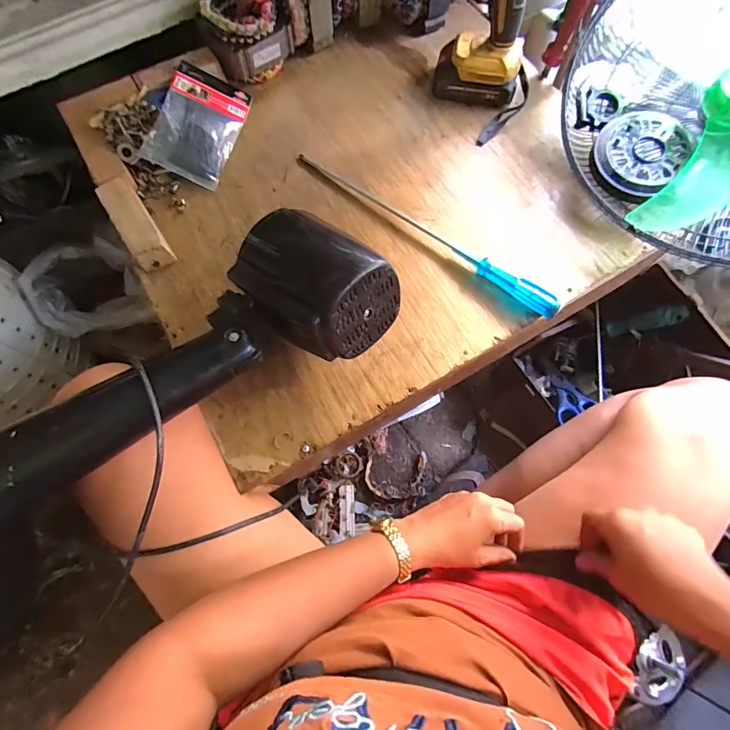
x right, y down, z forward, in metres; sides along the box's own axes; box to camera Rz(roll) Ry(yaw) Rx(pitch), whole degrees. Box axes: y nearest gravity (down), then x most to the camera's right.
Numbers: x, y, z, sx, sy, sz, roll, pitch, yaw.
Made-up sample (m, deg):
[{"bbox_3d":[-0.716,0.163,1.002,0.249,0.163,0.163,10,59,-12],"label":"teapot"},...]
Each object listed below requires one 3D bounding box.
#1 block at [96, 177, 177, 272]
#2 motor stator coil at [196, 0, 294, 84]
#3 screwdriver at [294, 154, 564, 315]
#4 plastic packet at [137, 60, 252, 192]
[{"bbox_3d":[-0.287,-0.176,0.500,0.043,0.040,0.121,-34,75,-9],"label":"block"},{"bbox_3d":[-0.168,-0.475,0.567,0.109,0.092,0.102,-37,76,-10],"label":"motor stator coil"},{"bbox_3d":[0.066,-0.173,0.496,0.386,0.031,0.024,36,76,11],"label":"screwdriver"},{"bbox_3d":[-0.229,-0.331,0.554,0.100,0.021,0.167,20,72,-17],"label":"plastic packet"}]

